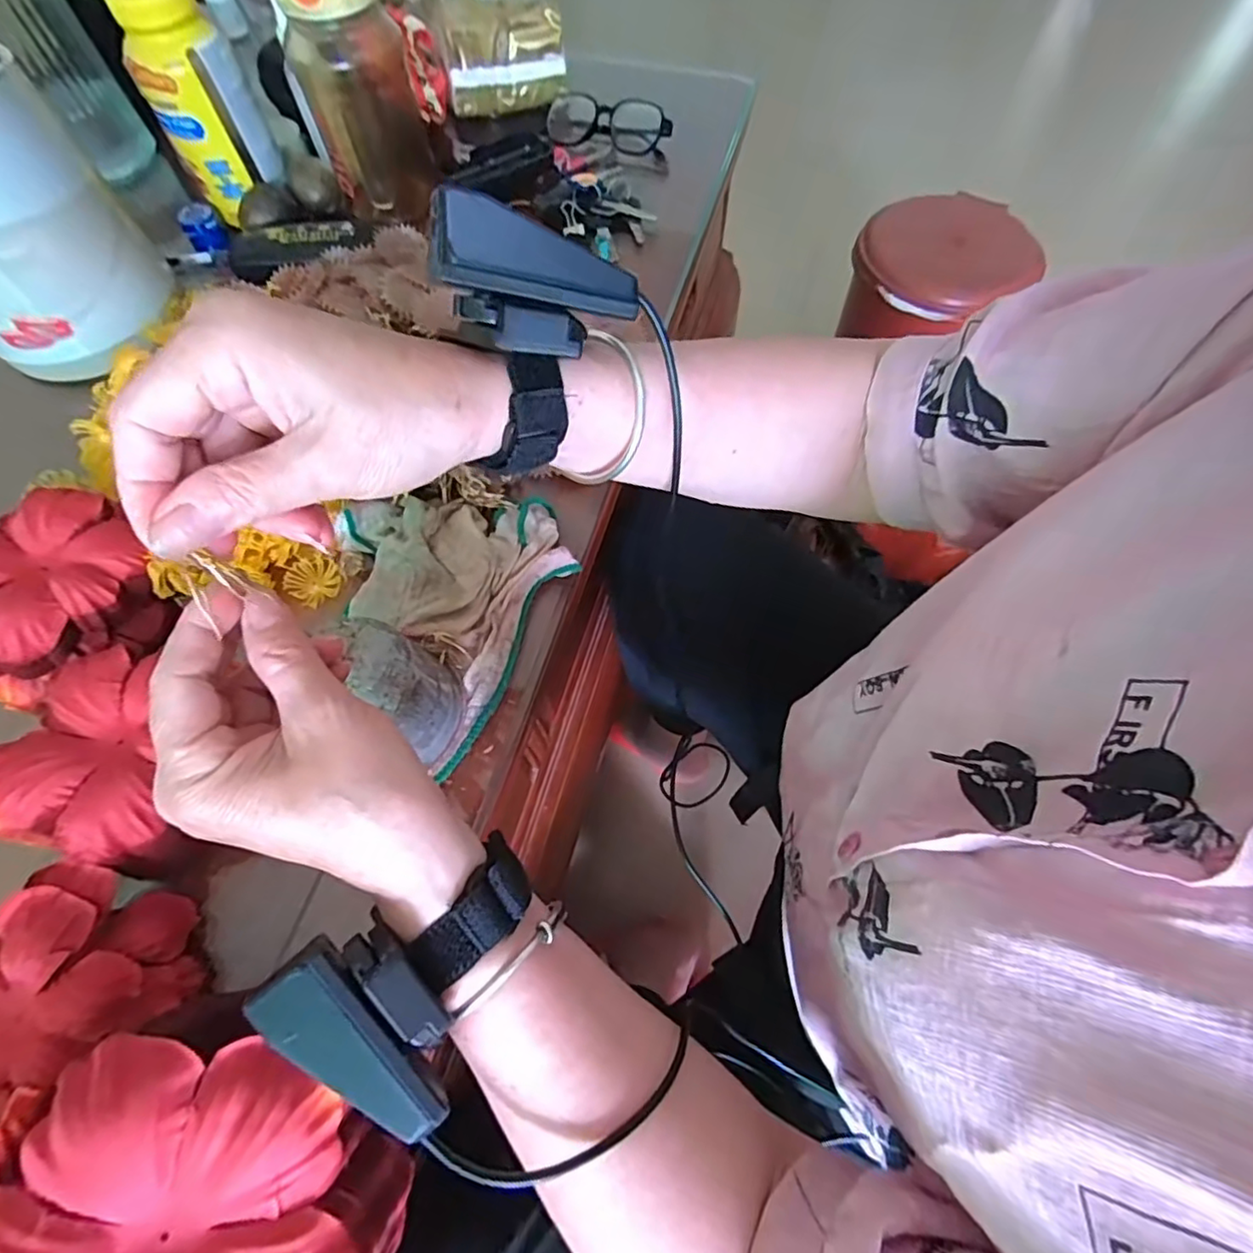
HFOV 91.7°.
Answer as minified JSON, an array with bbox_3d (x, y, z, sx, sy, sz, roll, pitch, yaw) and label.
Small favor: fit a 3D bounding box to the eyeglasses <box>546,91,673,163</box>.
[{"bbox_3d":[-0.020,-0.518,0.631,0.139,0.032,0.058,9,65,5],"label":"eyeglasses"}]

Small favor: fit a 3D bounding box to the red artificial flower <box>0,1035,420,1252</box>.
[{"bbox_3d":[-0.160,0.218,0.216,0.126,0.045,0.130,0,65,1],"label":"red artificial flower"}]

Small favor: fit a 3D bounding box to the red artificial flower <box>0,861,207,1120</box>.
[{"bbox_3d":[-0.268,0.175,0.292,0.088,0.047,0.102,34,70,16],"label":"red artificial flower"}]

